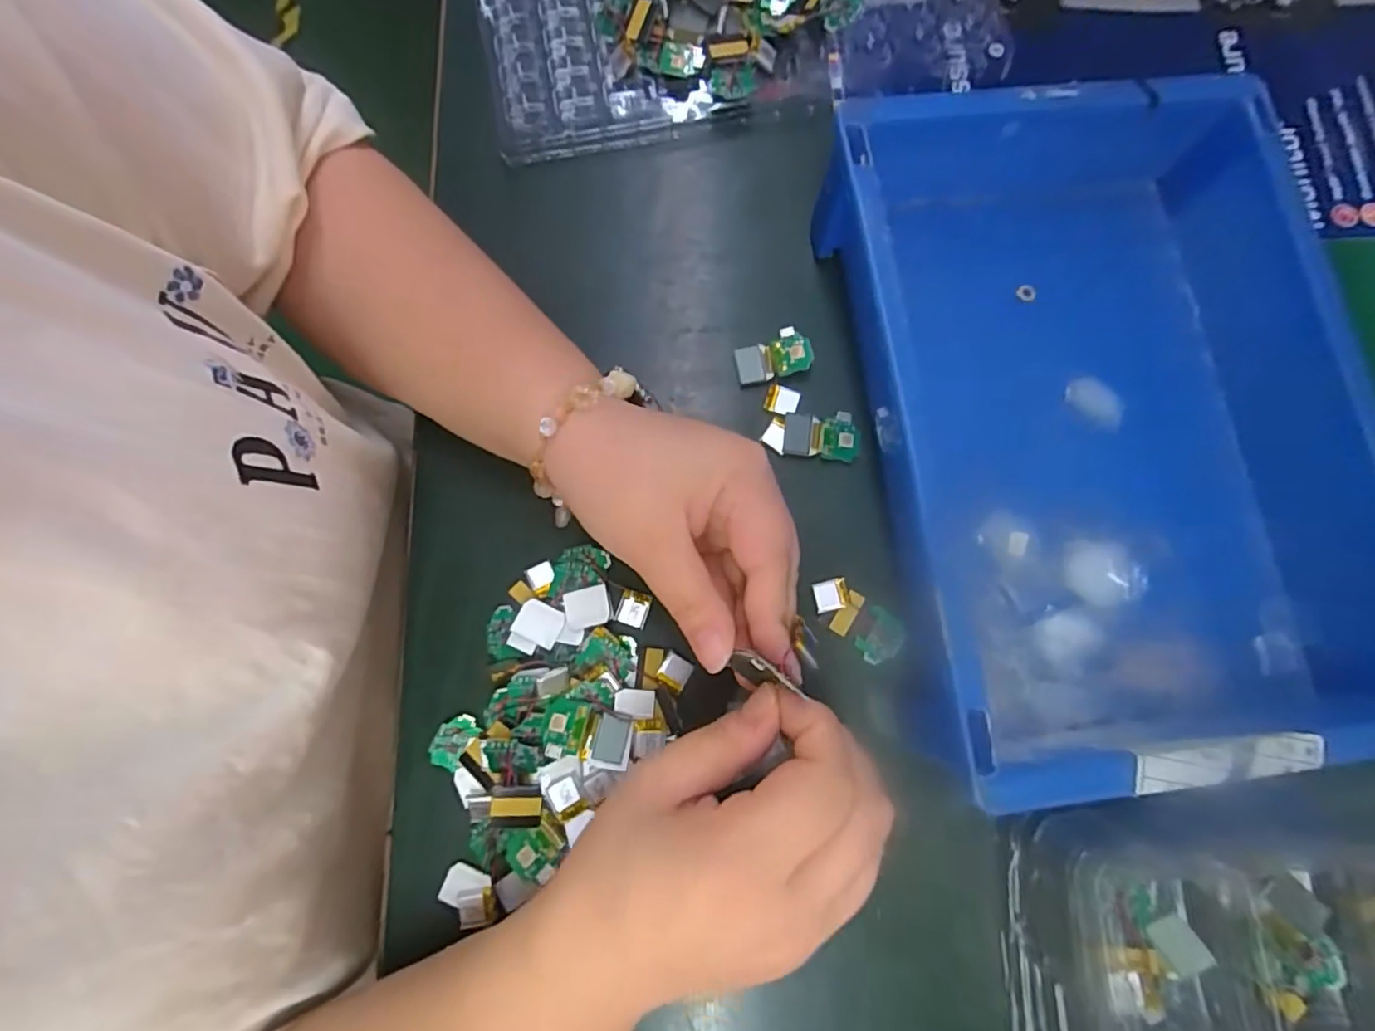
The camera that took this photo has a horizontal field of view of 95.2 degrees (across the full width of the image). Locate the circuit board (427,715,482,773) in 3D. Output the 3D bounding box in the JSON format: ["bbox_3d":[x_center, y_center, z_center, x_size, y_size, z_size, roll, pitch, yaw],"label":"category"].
[{"bbox_3d":[-0.110,0.106,0.296,0.016,0.008,0.025,32,79,6],"label":"circuit board"}]

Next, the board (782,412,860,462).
[{"bbox_3d":[0.068,-0.041,0.319,0.039,0.004,0.024,2,78,0],"label":"board"}]

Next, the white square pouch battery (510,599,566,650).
[{"bbox_3d":[-0.071,0.052,0.302,0.022,0.008,0.018,25,79,4],"label":"white square pouch battery"}]

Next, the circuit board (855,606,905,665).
[{"bbox_3d":[0.092,0.058,0.299,0.019,0.004,0.025,30,79,5],"label":"circuit board"}]

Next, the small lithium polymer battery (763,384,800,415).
[{"bbox_3d":[0.049,-0.060,0.325,0.017,0.004,0.015,16,78,2],"label":"small lithium polymer battery"}]

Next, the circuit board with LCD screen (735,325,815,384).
[{"bbox_3d":[0.045,-0.084,0.328,0.038,0.006,0.024,-11,78,-3],"label":"circuit board with LCD screen"}]

